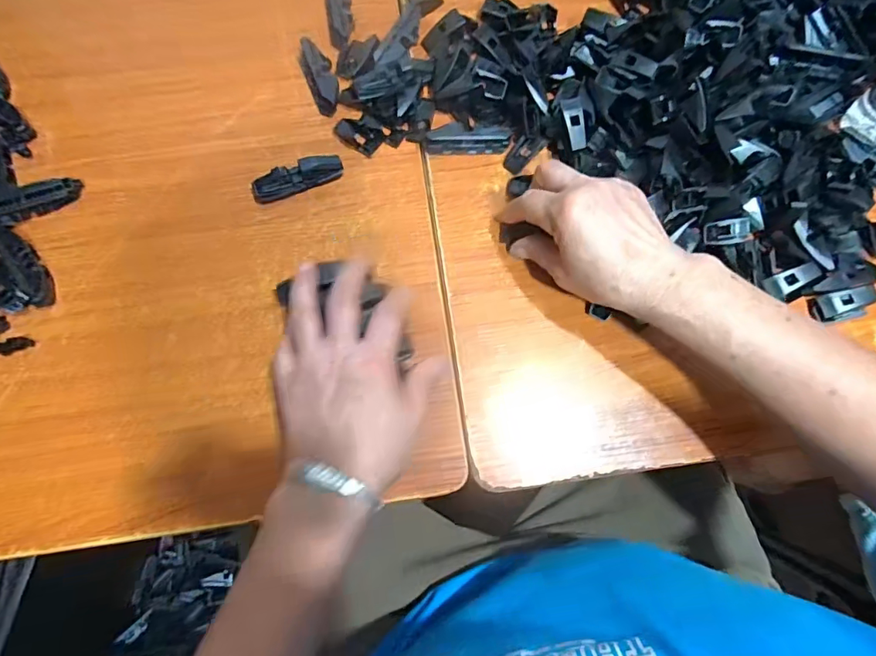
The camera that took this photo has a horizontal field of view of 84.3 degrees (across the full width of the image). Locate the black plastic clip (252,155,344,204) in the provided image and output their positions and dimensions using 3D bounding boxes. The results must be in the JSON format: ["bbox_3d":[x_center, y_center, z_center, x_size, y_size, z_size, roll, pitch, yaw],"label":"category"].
[{"bbox_3d":[-0.115,-0.123,0.398,0.076,0.023,0.021,-24,77,-7],"label":"black plastic clip"}]

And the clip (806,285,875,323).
[{"bbox_3d":[0.317,-0.018,0.377,0.044,0.015,0.021,-10,76,-4],"label":"clip"}]

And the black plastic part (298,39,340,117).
[{"bbox_3d":[-0.102,-0.220,0.420,0.025,0.018,0.071,-20,77,-7],"label":"black plastic part"}]

